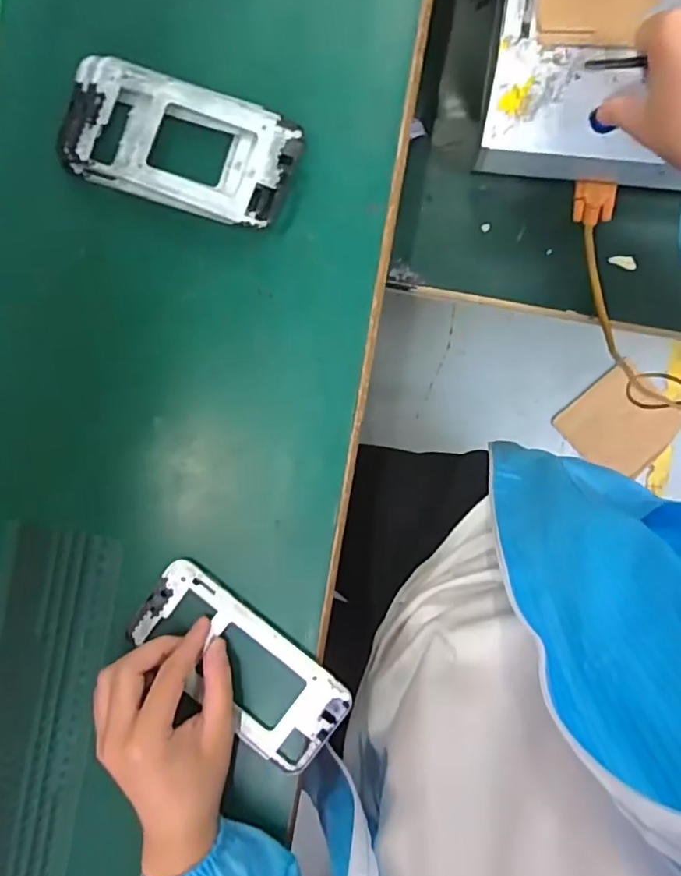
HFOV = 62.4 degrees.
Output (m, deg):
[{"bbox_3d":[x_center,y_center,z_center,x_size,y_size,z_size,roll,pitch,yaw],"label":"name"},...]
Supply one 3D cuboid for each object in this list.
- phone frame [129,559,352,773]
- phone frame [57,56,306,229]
[{"bbox_3d":[-0.071,0.159,0.399,0.160,0.006,0.076,41,95,5],"label":"phone frame"},{"bbox_3d":[-0.113,-0.203,0.393,0.165,0.013,0.081,22,93,6],"label":"phone frame"}]

